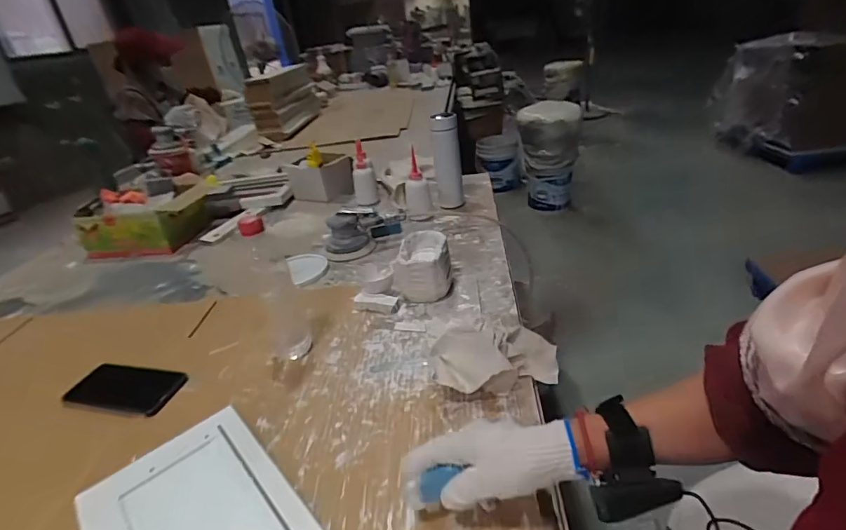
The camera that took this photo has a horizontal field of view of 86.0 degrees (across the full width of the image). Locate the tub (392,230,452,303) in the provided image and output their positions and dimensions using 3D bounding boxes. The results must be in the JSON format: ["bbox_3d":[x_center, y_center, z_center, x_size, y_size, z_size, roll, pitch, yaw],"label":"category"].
[{"bbox_3d":[-0.003,0.006,0.781,0.096,0.091,0.105,-5,30,3],"label":"tub"}]

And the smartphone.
[{"bbox_3d":[-0.438,0.184,0.672,0.170,0.016,0.083,1,31,12],"label":"smartphone"}]

